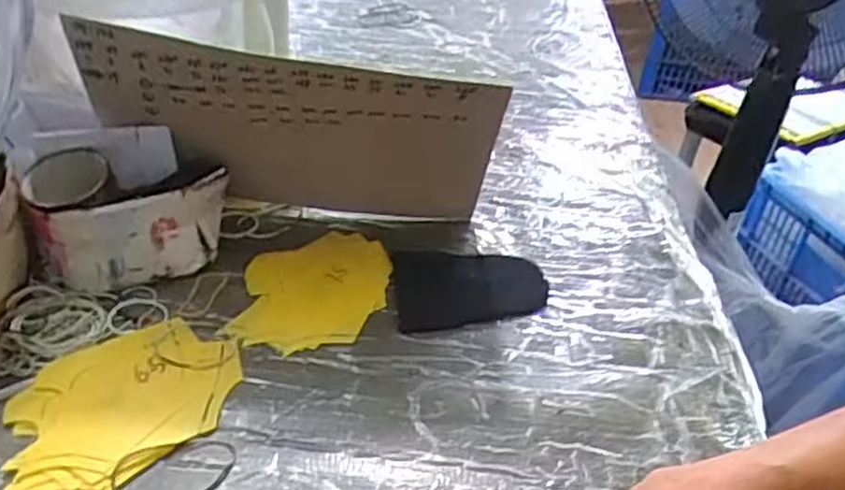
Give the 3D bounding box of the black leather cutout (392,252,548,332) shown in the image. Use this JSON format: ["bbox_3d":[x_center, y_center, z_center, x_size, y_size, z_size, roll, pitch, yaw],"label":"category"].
[{"bbox_3d":[0.040,0.033,0.580,0.126,0.004,0.094,-3,34,-10],"label":"black leather cutout"}]

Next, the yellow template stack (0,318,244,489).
[{"bbox_3d":[-0.198,0.102,0.459,0.116,0.010,0.160,30,42,33],"label":"yellow template stack"}]

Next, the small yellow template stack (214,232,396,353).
[{"bbox_3d":[-0.088,0.031,0.571,0.115,0.010,0.142,4,34,0],"label":"small yellow template stack"}]

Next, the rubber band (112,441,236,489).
[{"bbox_3d":[-0.147,0.134,0.417,0.069,0.007,0.042,-6,35,-15],"label":"rubber band"}]

